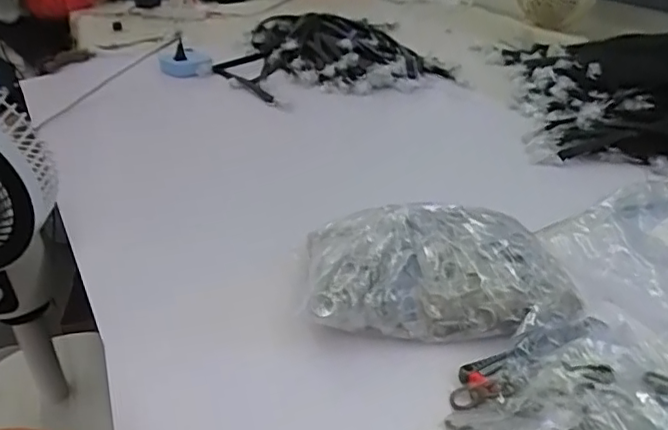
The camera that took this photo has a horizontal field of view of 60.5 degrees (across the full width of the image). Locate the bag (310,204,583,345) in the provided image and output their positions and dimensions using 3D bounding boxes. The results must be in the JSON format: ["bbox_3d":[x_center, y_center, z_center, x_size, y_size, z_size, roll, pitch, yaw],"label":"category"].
[{"bbox_3d":[0.090,0.053,0.518,0.233,0.082,0.120,1,28,6],"label":"bag"}]

